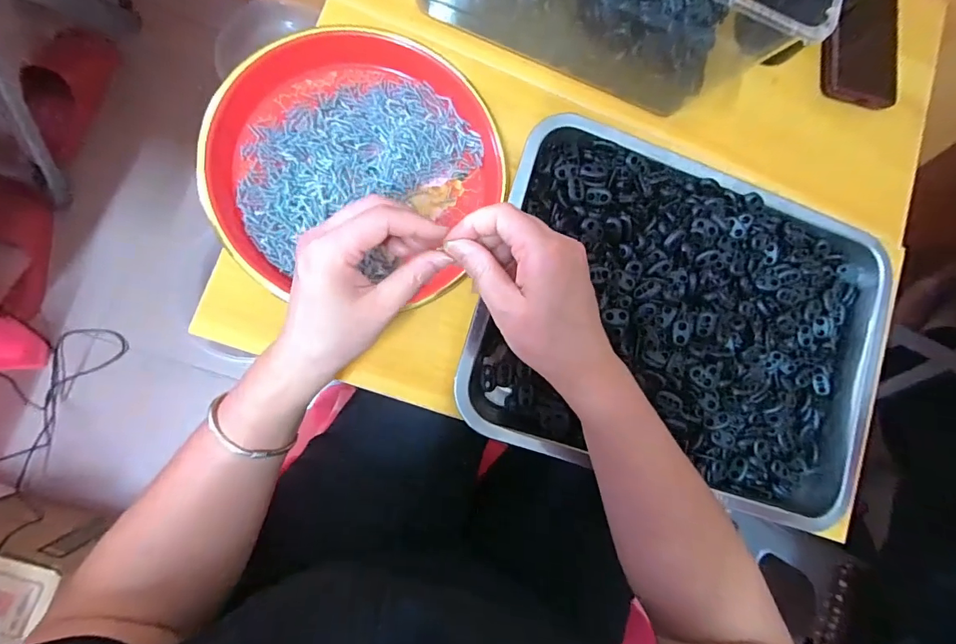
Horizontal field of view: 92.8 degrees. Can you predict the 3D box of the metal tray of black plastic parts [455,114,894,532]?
[{"bbox_3d":[0.179,0.003,0.372,0.349,0.052,0.259,18,83,-8],"label":"metal tray of black plastic parts"}]

